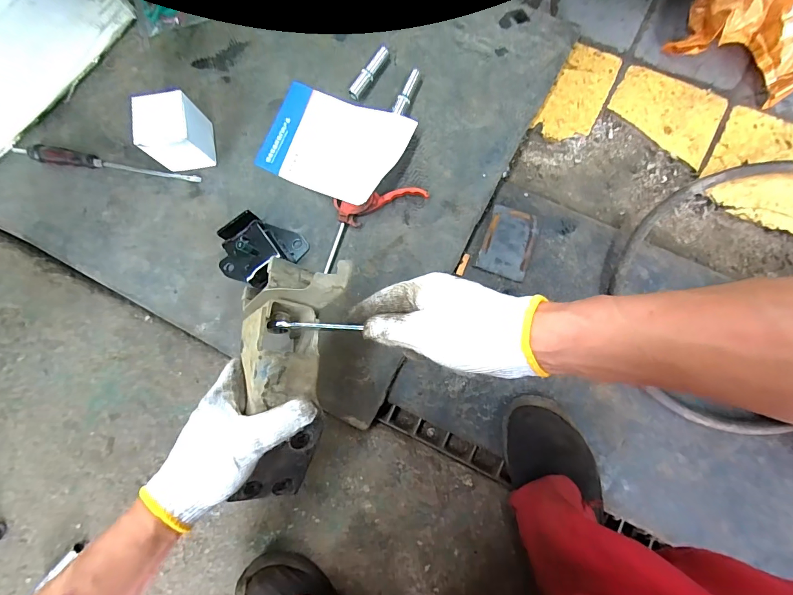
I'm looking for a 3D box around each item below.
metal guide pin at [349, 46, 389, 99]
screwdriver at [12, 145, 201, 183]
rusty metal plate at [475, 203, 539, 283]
[{"bbox_3d":[-0.038,-0.324,0.538,0.016,0.019,0.081,40,89,6],"label":"metal guide pin"},{"bbox_3d":[-0.435,-0.197,0.550,0.280,0.020,0.025,11,87,5],"label":"screwdriver"},{"bbox_3d":[0.161,-0.079,0.535,0.069,0.009,0.097,17,87,5],"label":"rusty metal plate"}]

